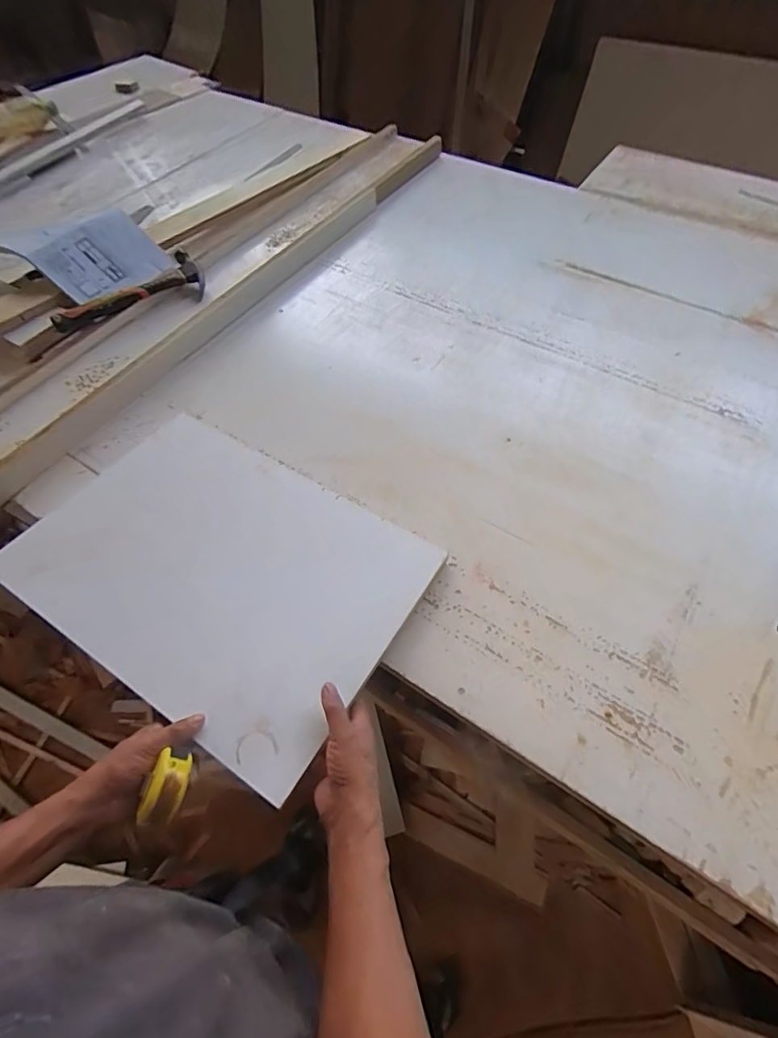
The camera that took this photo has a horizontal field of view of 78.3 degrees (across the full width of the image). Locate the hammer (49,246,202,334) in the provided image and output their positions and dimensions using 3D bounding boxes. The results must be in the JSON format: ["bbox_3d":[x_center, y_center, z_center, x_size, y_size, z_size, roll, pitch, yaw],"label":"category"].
[{"bbox_3d":[-0.478,-0.415,0.887,0.272,0.044,0.104,-26,62,-15],"label":"hammer"}]

